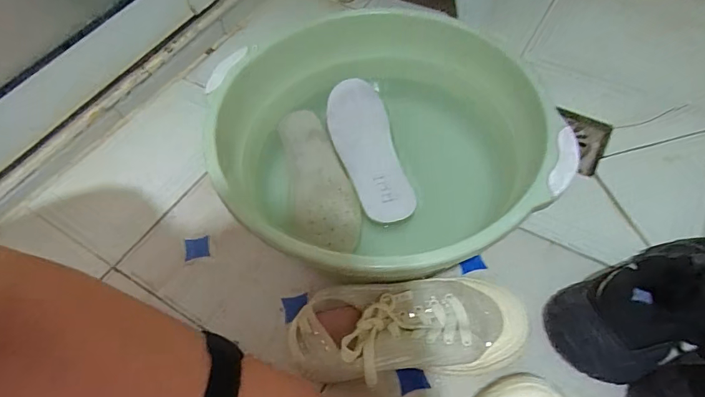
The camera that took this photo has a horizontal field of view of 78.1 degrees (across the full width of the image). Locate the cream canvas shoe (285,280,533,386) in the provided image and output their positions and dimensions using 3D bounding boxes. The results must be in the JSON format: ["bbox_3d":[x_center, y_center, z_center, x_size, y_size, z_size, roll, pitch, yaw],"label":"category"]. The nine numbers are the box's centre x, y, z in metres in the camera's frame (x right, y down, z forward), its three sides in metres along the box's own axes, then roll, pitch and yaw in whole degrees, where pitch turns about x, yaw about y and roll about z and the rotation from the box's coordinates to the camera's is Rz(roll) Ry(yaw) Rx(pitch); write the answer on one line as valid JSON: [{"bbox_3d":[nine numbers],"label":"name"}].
[{"bbox_3d":[0.056,0.133,0.443,0.228,0.071,0.092,-8,56,-2],"label":"cream canvas shoe"}]

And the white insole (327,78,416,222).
[{"bbox_3d":[0.015,-0.066,0.538,0.073,0.011,0.215,-18,62,6],"label":"white insole"}]

